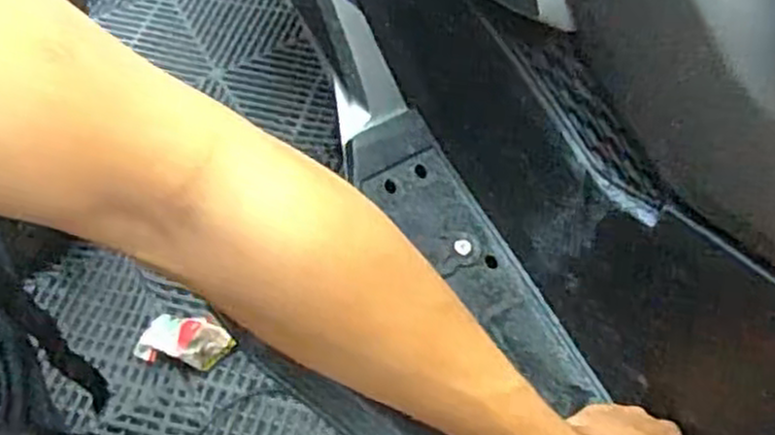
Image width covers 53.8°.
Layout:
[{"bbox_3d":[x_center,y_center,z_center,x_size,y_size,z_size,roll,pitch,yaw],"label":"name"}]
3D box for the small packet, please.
[{"bbox_3d":[-0.210,0.132,0.817,0.093,0.048,0.063,4,54,6],"label":"small packet"}]

